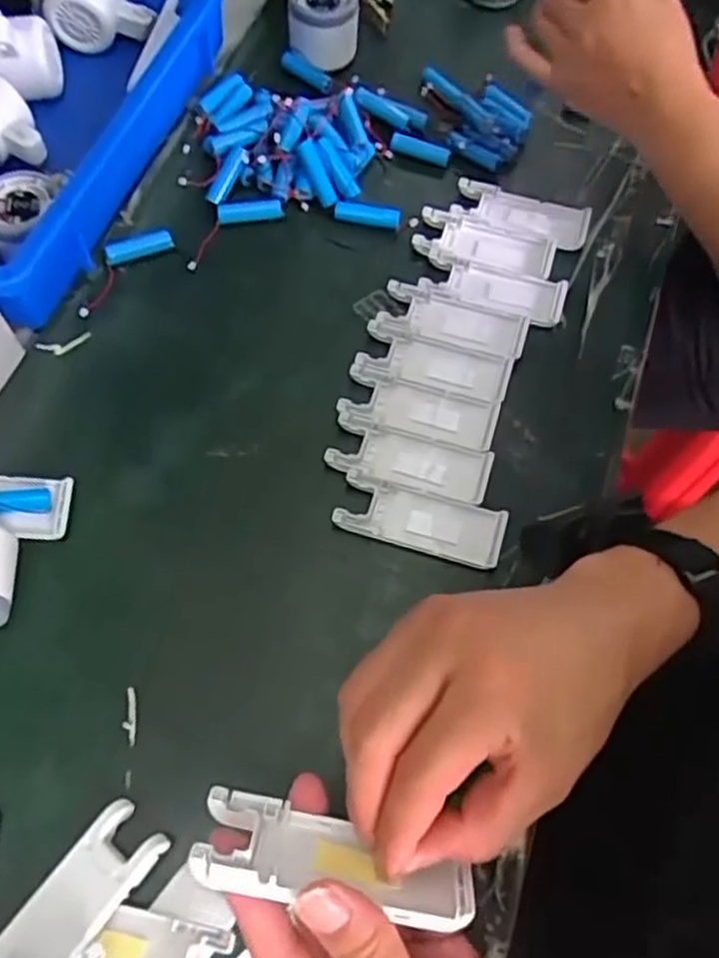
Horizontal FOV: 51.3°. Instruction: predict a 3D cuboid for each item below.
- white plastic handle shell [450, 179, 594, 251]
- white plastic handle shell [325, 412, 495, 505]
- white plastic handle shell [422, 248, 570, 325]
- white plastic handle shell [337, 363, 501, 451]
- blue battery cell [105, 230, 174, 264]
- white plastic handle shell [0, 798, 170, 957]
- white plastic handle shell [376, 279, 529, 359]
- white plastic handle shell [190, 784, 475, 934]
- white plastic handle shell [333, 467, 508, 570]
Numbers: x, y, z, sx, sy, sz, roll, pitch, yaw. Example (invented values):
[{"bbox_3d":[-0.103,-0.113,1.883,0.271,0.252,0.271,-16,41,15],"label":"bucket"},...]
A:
[{"bbox_3d":[0.124,-0.204,0.573,0.102,0.010,0.039,16,66,5],"label":"white plastic handle shell"},{"bbox_3d":[0.033,-0.013,0.488,0.102,0.007,0.040,14,66,4],"label":"white plastic handle shell"},{"bbox_3d":[0.098,-0.140,0.545,0.102,0.009,0.040,14,66,4],"label":"white plastic handle shell"},{"bbox_3d":[0.041,-0.048,0.504,0.102,0.008,0.039,13,66,4],"label":"white plastic handle shell"},{"bbox_3d":[-0.162,-0.170,0.551,0.049,0.016,0.013,-21,68,-11],"label":"blue battery cell"},{"bbox_3d":[-0.141,0.211,0.374,0.039,0.027,0.092,34,69,13],"label":"white plastic handle shell"},{"bbox_3d":[0.067,-0.114,0.533,0.102,0.009,0.040,15,66,5],"label":"white plastic handle shell"},{"bbox_3d":[-0.010,0.146,0.283,0.104,0.039,0.015,16,105,4],"label":"white plastic handle shell"},{"bbox_3d":[0.038,0.025,0.470,0.102,0.009,0.038,16,66,5],"label":"white plastic handle shell"}]

